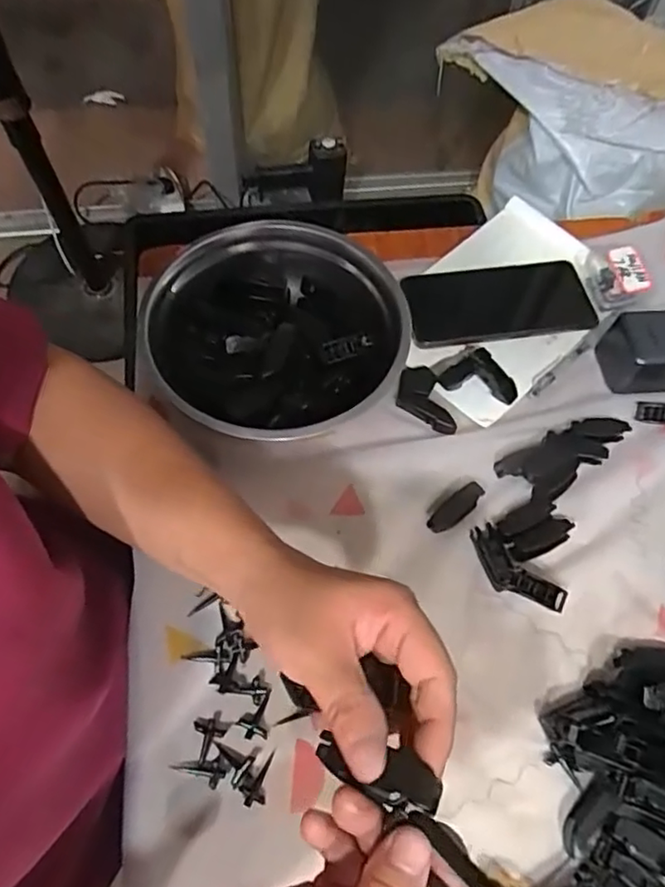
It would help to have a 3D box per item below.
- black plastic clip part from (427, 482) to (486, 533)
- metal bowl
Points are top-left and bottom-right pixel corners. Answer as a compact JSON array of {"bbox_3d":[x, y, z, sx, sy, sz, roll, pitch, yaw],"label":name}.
[{"bbox_3d":[0.095,0.048,0.456,0.052,0.015,0.017,-37,70,-19],"label":"black plastic clip part"},{"bbox_3d":[-0.042,-0.083,0.489,0.193,0.073,0.196,1,62,-2],"label":"metal bowl"}]

